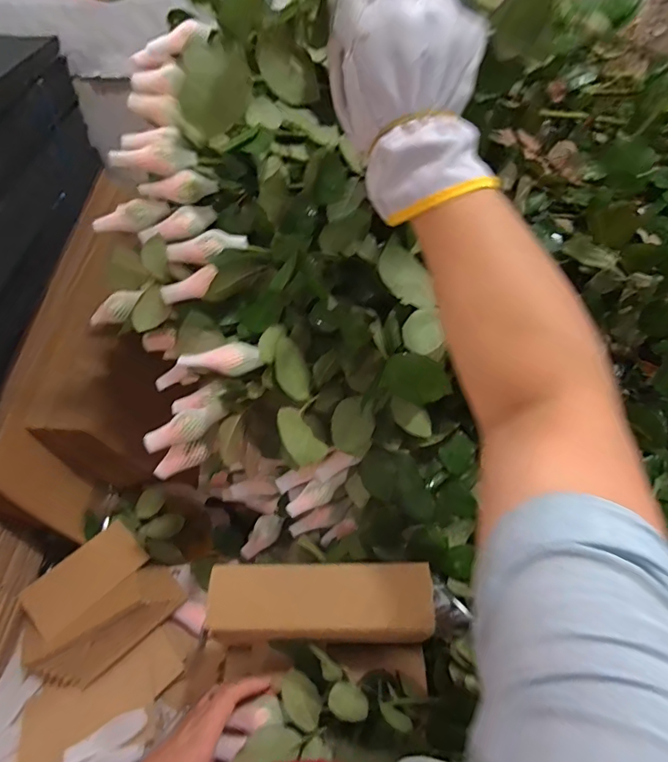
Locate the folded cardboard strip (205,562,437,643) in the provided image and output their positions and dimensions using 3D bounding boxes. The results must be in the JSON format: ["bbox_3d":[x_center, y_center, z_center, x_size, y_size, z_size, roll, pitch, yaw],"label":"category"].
[{"bbox_3d":[-0.012,0.203,0.432,0.203,0.029,0.064,2,52,-2],"label":"folded cardboard strip"}]

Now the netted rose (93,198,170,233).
[{"bbox_3d":[-0.222,-0.179,0.511,0.081,0.028,0.031,-15,54,-15],"label":"netted rose"}]

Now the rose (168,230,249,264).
[{"bbox_3d":[-0.130,-0.134,0.471,0.082,0.022,0.030,-11,52,4],"label":"rose"}]

